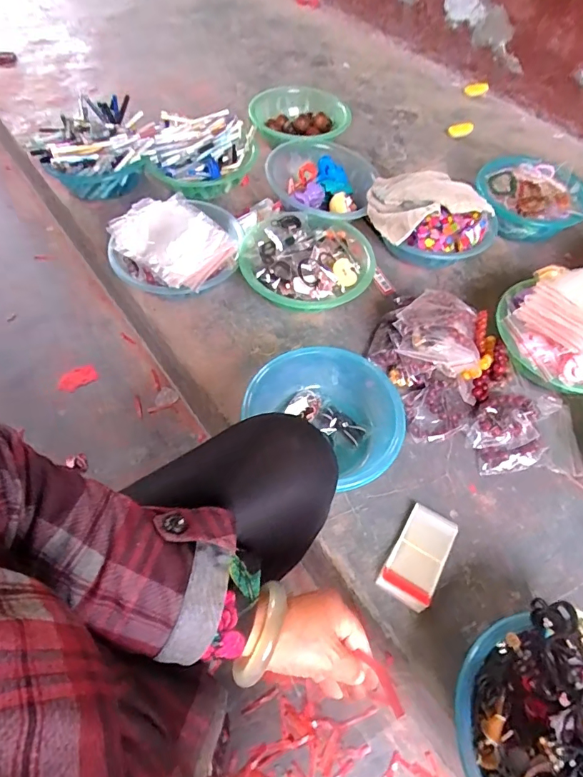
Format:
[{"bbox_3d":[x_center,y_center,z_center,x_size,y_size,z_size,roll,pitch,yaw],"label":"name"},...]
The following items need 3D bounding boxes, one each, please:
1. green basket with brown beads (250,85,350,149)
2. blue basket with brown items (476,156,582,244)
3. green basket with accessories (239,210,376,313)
[{"bbox_3d":[0.014,-0.627,1.096,0.228,0.093,0.197,15,57,7],"label":"green basket with brown beads"},{"bbox_3d":[0.499,-0.401,0.979,0.230,0.084,0.205,-14,59,-12],"label":"blue basket with brown items"},{"bbox_3d":[0.028,-0.226,0.839,0.232,0.074,0.218,6,57,1],"label":"green basket with accessories"}]

